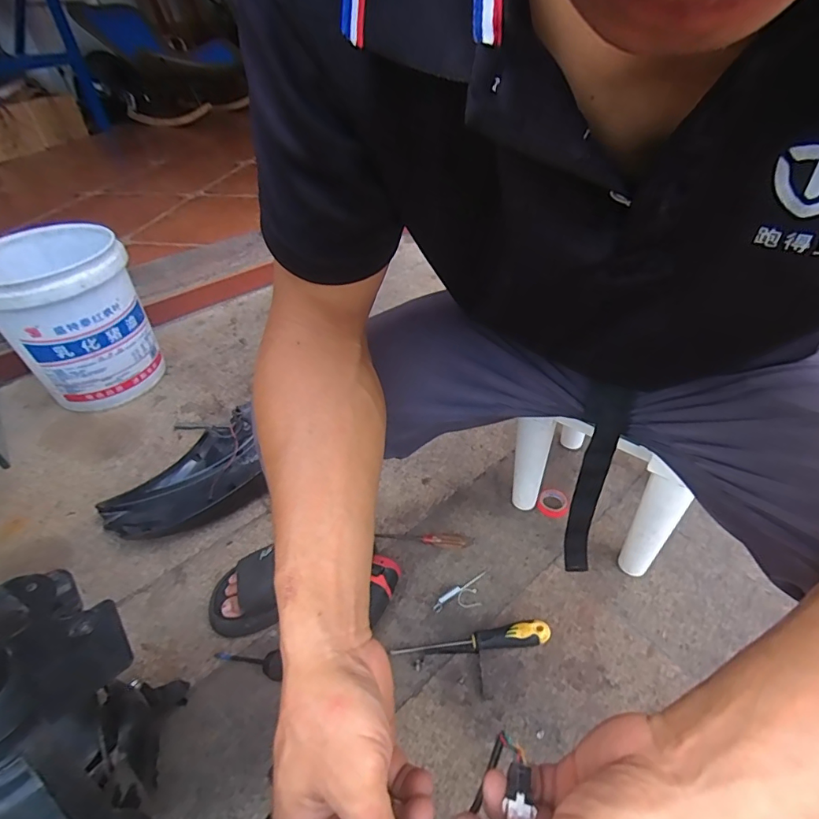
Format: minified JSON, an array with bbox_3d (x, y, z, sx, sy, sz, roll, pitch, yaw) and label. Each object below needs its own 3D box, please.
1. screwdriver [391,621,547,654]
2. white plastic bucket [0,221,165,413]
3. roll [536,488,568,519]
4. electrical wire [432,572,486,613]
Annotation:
[{"bbox_3d":[0.088,0.328,0.661,0.220,0.036,0.028,-3,43,1],"label":"screwdriver"},{"bbox_3d":[-0.772,-0.205,1.082,0.287,0.351,0.298,-35,52,-29],"label":"white plastic bucket"},{"bbox_3d":[0.260,0.168,0.836,0.051,0.021,0.054,-2,43,2],"label":"roll"},{"bbox_3d":[0.086,0.291,0.720,0.103,0.011,0.041,-23,46,-19],"label":"electrical wire"}]

